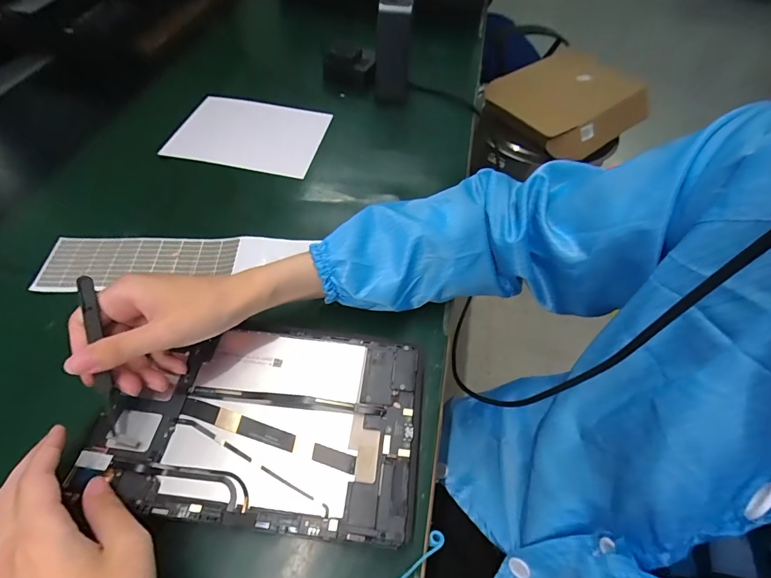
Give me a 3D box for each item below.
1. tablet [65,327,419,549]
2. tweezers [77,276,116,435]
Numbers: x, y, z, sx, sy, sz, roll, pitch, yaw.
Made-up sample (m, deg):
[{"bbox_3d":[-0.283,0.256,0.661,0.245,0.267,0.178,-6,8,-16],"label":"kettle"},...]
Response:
[{"bbox_3d":[-0.094,0.098,0.298,0.234,0.012,0.146,8,55,0],"label":"tablet"},{"bbox_3d":[-0.201,0.046,0.269,0.008,0.006,0.109,-11,89,-13],"label":"tweezers"}]

